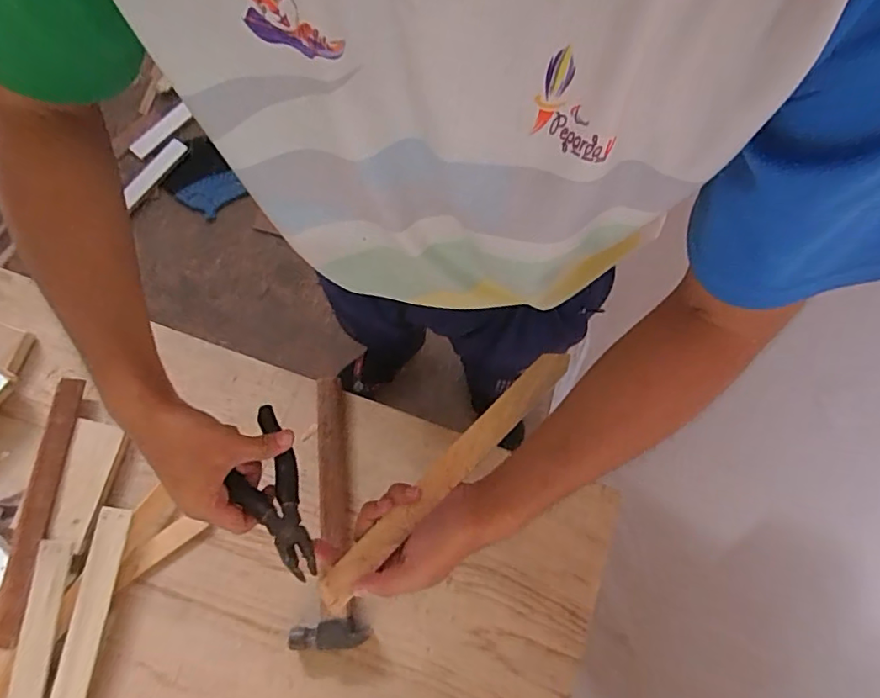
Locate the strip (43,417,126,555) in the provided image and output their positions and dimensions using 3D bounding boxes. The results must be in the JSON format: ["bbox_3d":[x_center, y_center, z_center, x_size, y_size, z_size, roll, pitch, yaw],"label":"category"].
[{"bbox_3d":[-0.426,0.155,0.648,0.053,0.010,0.139,17,67,-18],"label":"strip"}]

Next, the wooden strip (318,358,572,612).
[{"bbox_3d":[0.008,0.102,0.463,0.278,0.007,0.029,-43,60,-14],"label":"wooden strip"}]

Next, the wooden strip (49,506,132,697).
[{"bbox_3d":[-0.392,0.323,0.597,0.035,0.008,0.286,11,76,-13],"label":"wooden strip"}]

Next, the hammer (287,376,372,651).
[{"bbox_3d":[-0.119,0.184,0.641,0.079,0.027,0.299,2,76,-1],"label":"hammer"}]

